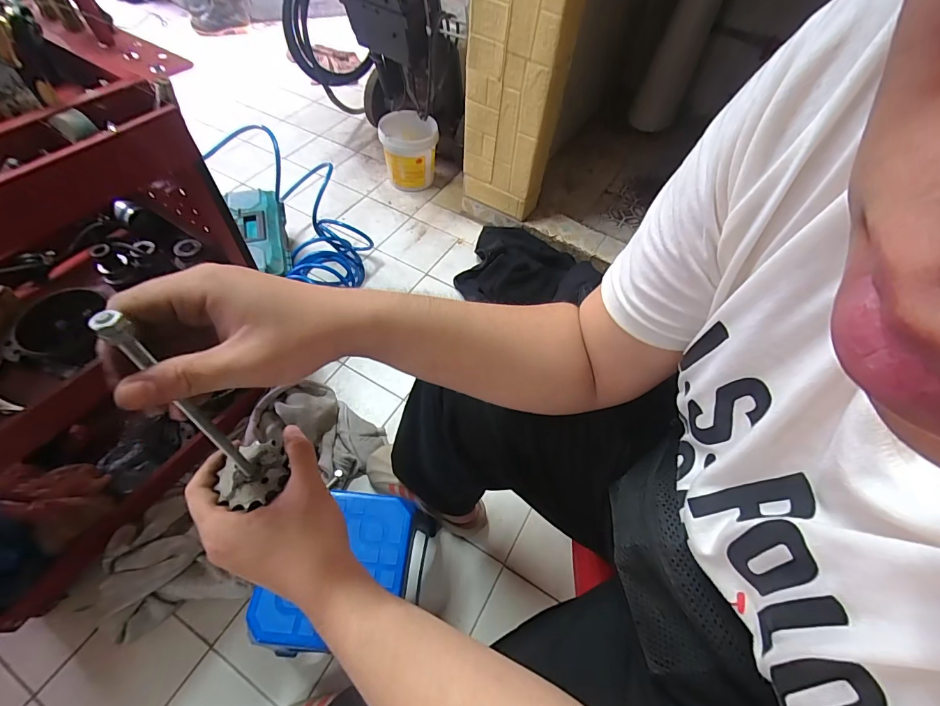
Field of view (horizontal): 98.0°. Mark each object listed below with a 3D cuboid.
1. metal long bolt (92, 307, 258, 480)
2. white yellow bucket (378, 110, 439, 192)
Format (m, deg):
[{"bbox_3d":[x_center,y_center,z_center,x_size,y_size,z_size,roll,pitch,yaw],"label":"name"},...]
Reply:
[{"bbox_3d":[-0.173,0.037,0.257,0.012,0.160,0.009,-34,55,-24],"label":"metal long bolt"},{"bbox_3d":[-0.211,-0.725,1.475,0.198,0.211,0.198,2,57,-3],"label":"white yellow bucket"}]

